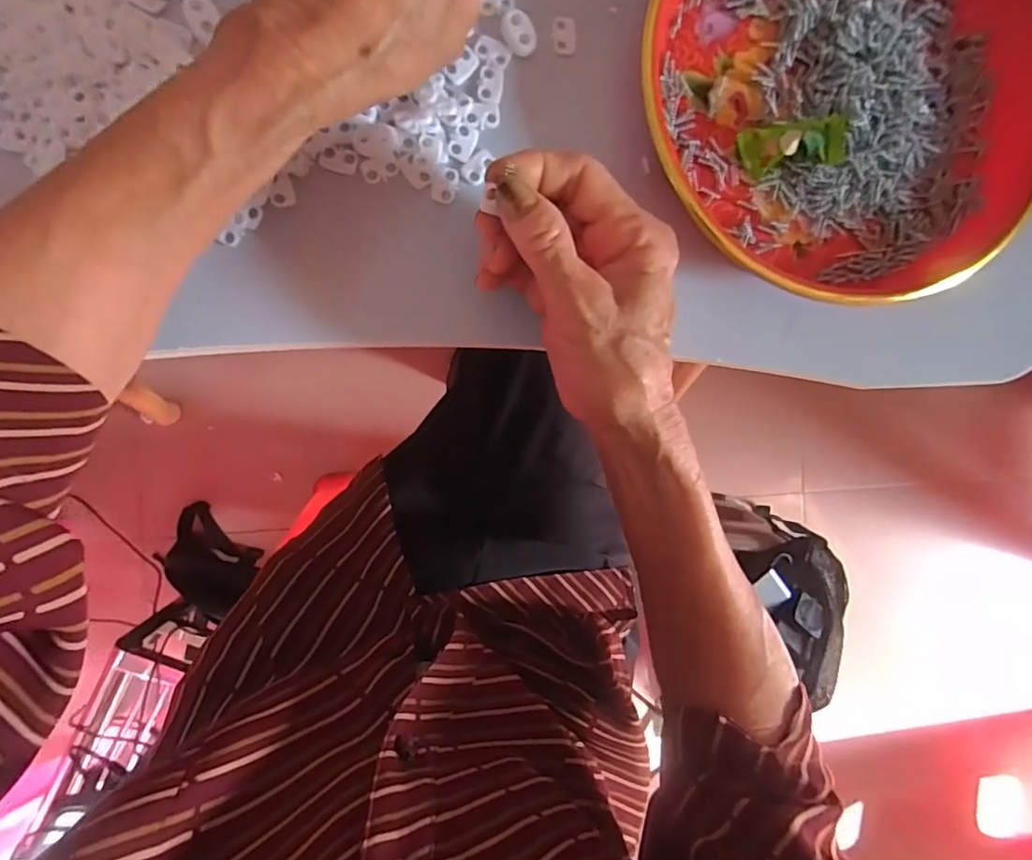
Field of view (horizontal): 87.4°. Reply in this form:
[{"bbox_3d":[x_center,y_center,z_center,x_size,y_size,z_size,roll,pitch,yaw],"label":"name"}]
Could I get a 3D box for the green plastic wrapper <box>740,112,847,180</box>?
[{"bbox_3d":[0.145,-0.146,0.277,0.055,0.018,0.023,-4,92,6],"label":"green plastic wrapper"}]

